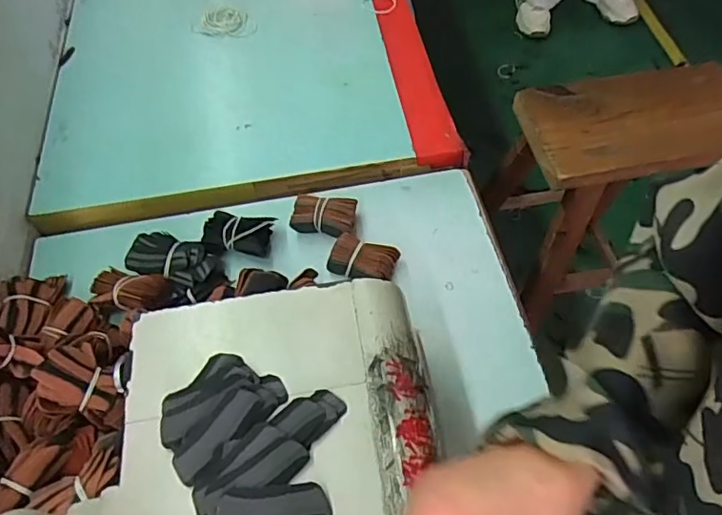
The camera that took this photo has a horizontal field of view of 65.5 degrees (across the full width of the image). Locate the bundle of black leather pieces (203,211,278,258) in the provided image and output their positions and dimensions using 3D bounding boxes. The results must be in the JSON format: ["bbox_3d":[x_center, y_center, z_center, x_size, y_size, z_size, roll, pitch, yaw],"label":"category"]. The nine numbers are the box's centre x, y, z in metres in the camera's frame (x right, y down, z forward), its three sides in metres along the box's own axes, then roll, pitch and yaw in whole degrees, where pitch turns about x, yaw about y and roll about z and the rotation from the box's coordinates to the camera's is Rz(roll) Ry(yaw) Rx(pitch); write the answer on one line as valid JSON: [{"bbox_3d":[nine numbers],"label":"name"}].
[{"bbox_3d":[-0.137,-0.025,0.635,0.070,0.033,0.043,1,55,3],"label":"bundle of black leather pieces"}]

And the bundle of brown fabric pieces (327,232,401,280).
[{"bbox_3d":[0.002,0.003,0.617,0.070,0.026,0.049,16,57,13],"label":"bundle of brown fabric pieces"}]

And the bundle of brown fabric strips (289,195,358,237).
[{"bbox_3d":[-0.043,-0.048,0.652,0.072,0.032,0.044,10,56,10],"label":"bundle of brown fabric strips"}]

